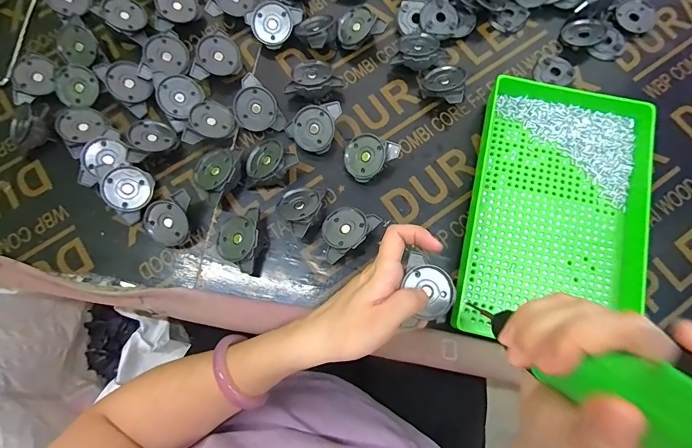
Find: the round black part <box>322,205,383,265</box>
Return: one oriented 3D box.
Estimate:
[{"bbox_3d":[-0.002,0.007,0.370,0.041,0.024,0.059,40,81,9],"label":"round black part"}]

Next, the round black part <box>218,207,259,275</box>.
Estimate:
[{"bbox_3d":[-0.099,0.014,0.369,0.041,0.017,0.058,5,82,22],"label":"round black part"}]

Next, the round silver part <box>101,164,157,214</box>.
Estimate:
[{"bbox_3d":[-0.216,-0.035,0.388,0.043,0.016,0.043,37,76,-25],"label":"round silver part"}]

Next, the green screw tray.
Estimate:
[{"bbox_3d":[0.205,-0.013,0.372,0.162,0.029,0.248,12,77,4],"label":"green screw tray"}]

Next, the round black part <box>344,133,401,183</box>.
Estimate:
[{"bbox_3d":[0.023,-0.069,0.388,0.051,0.020,0.042,-40,80,16],"label":"round black part"}]

